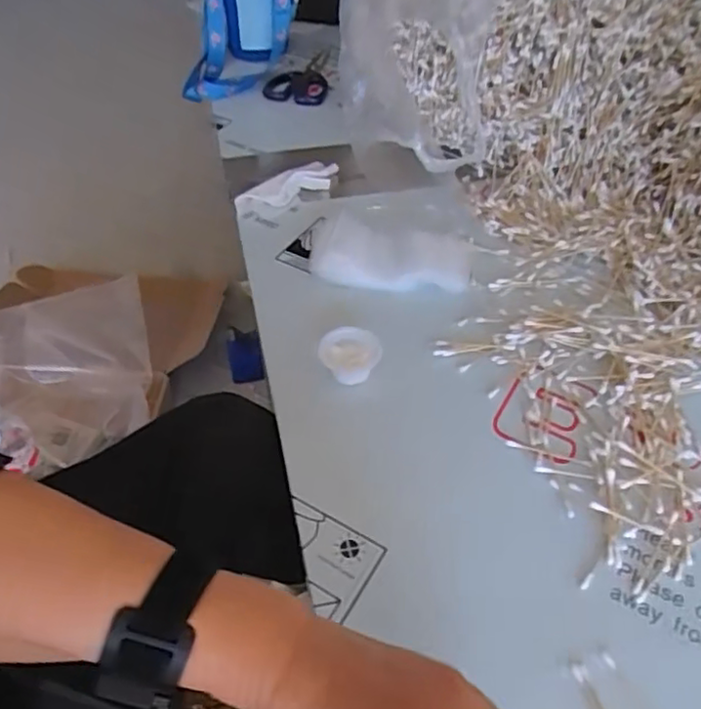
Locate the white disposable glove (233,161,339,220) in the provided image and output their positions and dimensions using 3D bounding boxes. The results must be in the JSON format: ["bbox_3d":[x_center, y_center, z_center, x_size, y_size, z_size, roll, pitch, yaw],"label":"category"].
[{"bbox_3d":[-0.076,-0.200,0.756,0.136,0.016,0.042,-34,57,-28],"label":"white disposable glove"}]

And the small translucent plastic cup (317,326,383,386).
[{"bbox_3d":[0.000,0.001,0.568,0.051,0.031,0.049,1,47,-1],"label":"small translucent plastic cup"}]

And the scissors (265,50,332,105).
[{"bbox_3d":[-0.078,-0.429,0.977,0.093,0.018,0.153,5,48,2],"label":"scissors"}]

